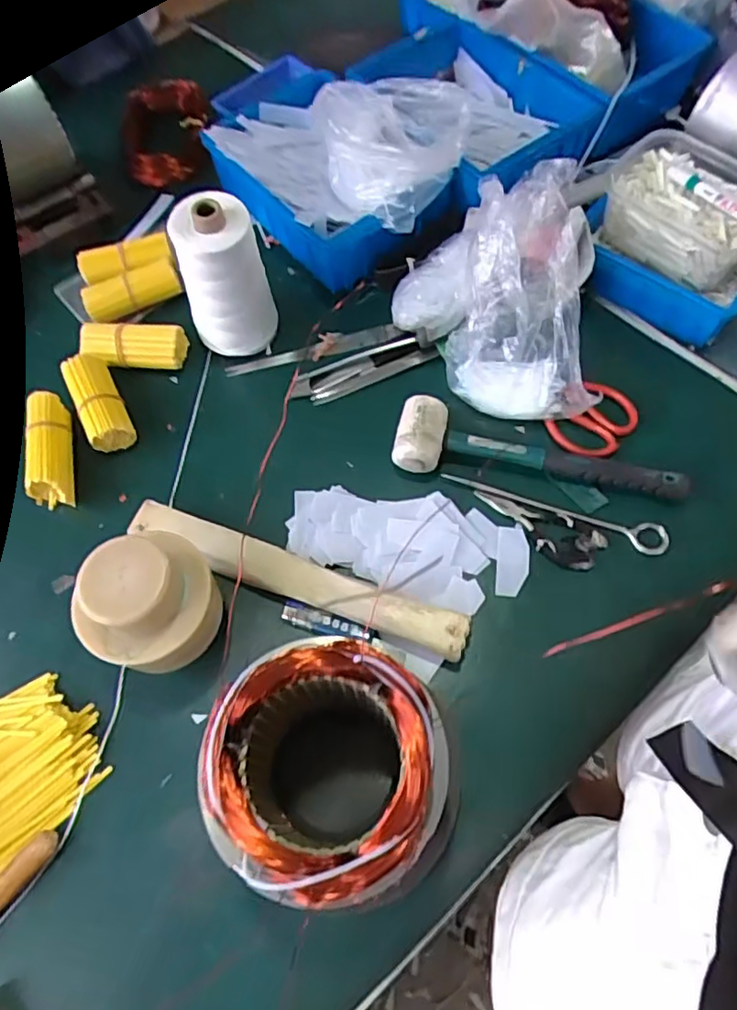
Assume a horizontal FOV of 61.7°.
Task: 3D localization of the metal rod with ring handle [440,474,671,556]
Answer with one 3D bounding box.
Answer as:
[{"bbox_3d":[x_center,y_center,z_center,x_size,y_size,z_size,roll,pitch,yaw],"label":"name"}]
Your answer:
[{"bbox_3d":[0.181,0.004,0.605,0.218,0.014,0.030,18,70,10],"label":"metal rod with ring handle"}]

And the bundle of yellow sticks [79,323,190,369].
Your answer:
[{"bbox_3d":[-0.259,-0.177,0.684,0.110,0.035,0.047,2,67,3],"label":"bundle of yellow sticks"}]

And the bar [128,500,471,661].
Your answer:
[{"bbox_3d":[-0.067,0.066,0.575,0.324,0.031,0.043,18,70,10],"label":"bar"}]

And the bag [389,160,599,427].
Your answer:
[{"bbox_3d":[0.132,-0.211,0.628,0.200,0.134,0.212,-3,67,1],"label":"bag"}]

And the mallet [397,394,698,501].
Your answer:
[{"bbox_3d":[0.170,-0.056,0.613,0.286,0.040,0.073,7,67,5],"label":"mallet"}]

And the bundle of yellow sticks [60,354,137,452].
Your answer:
[{"bbox_3d":[-0.286,-0.107,0.655,0.048,0.041,0.110,-27,69,-9],"label":"bundle of yellow sticks"}]

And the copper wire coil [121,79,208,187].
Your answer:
[{"bbox_3d":[-0.266,-0.489,0.817,0.119,0.074,0.128,-1,68,2],"label":"copper wire coil"}]

